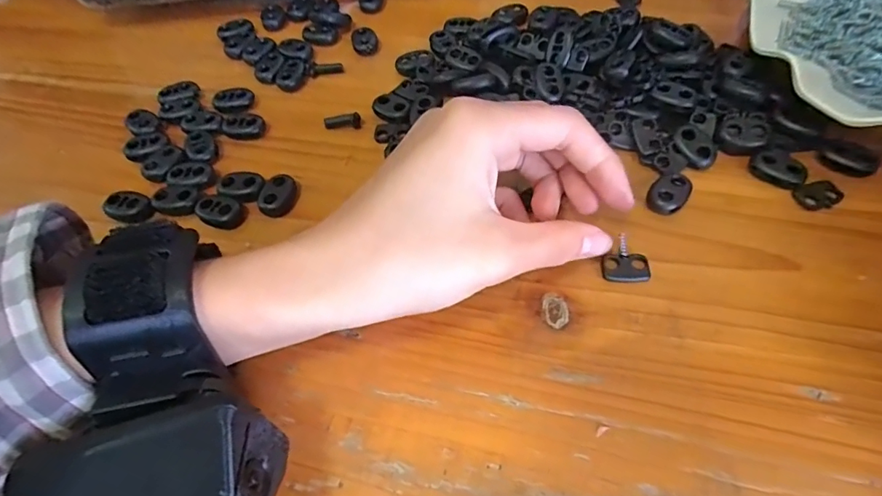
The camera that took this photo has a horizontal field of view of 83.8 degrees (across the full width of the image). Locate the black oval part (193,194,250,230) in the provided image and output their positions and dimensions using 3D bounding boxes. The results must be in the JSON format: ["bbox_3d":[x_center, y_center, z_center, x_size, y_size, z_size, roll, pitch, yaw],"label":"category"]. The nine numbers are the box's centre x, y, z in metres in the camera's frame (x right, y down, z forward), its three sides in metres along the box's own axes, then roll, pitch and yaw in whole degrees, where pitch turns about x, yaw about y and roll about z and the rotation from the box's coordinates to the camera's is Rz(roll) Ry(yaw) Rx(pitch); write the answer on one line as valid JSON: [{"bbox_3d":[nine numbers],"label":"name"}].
[{"bbox_3d":[-0.101,-0.016,0.223,0.023,0.005,0.014,18,61,16],"label":"black oval part"}]

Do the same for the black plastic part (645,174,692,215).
[{"bbox_3d":[0.098,-0.023,0.211,0.015,0.007,0.020,34,66,24],"label":"black plastic part"}]

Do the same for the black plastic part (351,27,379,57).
[{"bbox_3d":[-0.044,-0.121,0.286,0.015,0.007,0.018,-11,57,-1],"label":"black plastic part"}]

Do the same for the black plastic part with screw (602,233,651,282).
[{"bbox_3d":[0.074,0.003,0.195,0.018,0.004,0.021,3,60,6],"label":"black plastic part with screw"}]

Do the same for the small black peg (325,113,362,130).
[{"bbox_3d":[-0.050,-0.065,0.252,0.019,0.005,0.006,-2,59,3],"label":"small black peg"}]

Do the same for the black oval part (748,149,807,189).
[{"bbox_3d":[0.146,-0.034,0.212,0.022,0.007,0.012,33,66,24],"label":"black oval part"}]

